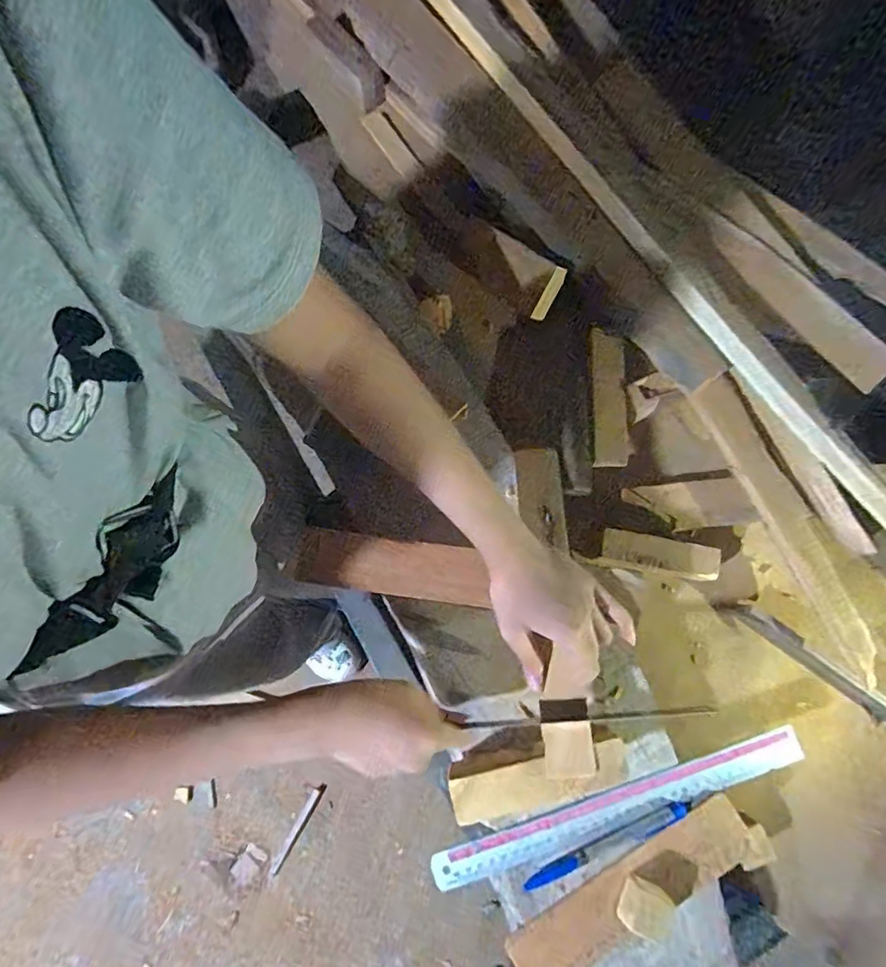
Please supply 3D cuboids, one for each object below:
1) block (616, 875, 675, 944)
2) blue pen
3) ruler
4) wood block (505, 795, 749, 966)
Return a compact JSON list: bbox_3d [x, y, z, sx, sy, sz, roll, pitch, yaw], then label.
[{"bbox_3d":[0.154,0.325,0.410,0.034,0.032,0.030,22,80,8],"label":"block"},{"bbox_3d":[0.135,0.296,0.438,0.145,0.007,0.015,-22,78,-1],"label":"blue pen"},{"bbox_3d":[0.148,0.271,0.449,0.320,0.009,0.034,-19,72,-5],"label":"ruler"},{"bbox_3d":[0.153,0.332,0.430,0.213,0.015,0.048,-31,78,-3],"label":"wood block"}]

